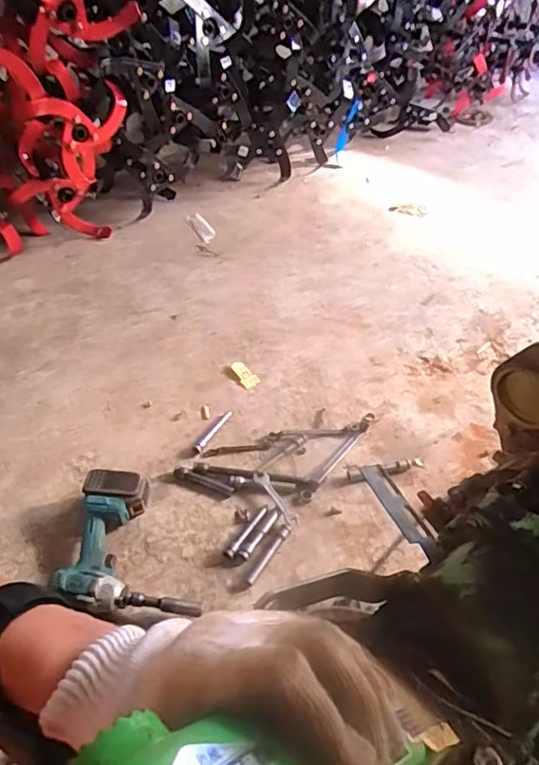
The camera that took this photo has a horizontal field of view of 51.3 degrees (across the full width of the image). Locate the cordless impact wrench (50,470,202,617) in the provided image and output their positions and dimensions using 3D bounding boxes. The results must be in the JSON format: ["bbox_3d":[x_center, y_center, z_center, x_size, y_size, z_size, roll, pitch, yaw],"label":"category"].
[{"bbox_3d":[-0.246,0.288,1.030,0.234,0.096,0.239,4,45,4],"label":"cordless impact wrench"}]

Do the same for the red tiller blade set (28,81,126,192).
[{"bbox_3d":[-0.540,-0.704,1.649,0.278,0.250,0.143,-16,47,-16],"label":"red tiller blade set"}]

